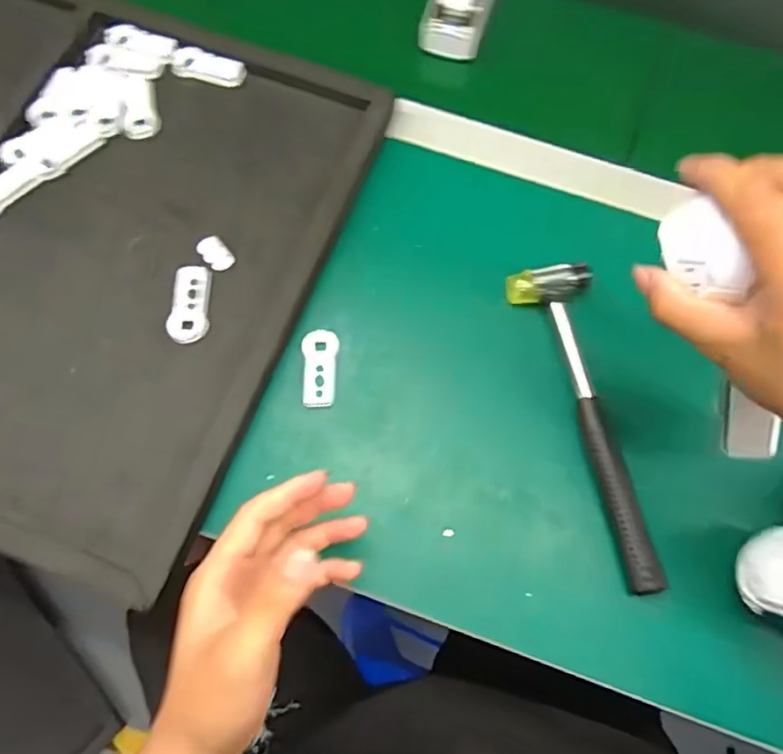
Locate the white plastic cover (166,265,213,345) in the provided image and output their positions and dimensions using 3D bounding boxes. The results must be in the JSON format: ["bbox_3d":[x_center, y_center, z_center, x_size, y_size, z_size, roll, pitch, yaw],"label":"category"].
[{"bbox_3d":[-0.147,-0.054,0.432,0.028,0.008,0.062,4,74,-1],"label":"white plastic cover"}]

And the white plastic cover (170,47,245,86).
[{"bbox_3d":[-0.154,-0.261,0.498,0.062,0.007,0.027,15,74,2],"label":"white plastic cover"}]

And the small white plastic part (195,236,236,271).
[{"bbox_3d":[-0.132,-0.093,0.442,0.019,0.004,0.030,-38,79,-12],"label":"small white plastic part"}]

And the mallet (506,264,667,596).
[{"bbox_3d":[0.143,0.031,0.420,0.056,0.026,0.234,-12,75,-6],"label":"mallet"}]

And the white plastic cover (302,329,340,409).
[{"bbox_3d":[-0.053,-0.006,0.434,0.026,0.004,0.058,5,74,-1],"label":"white plastic cover"}]

